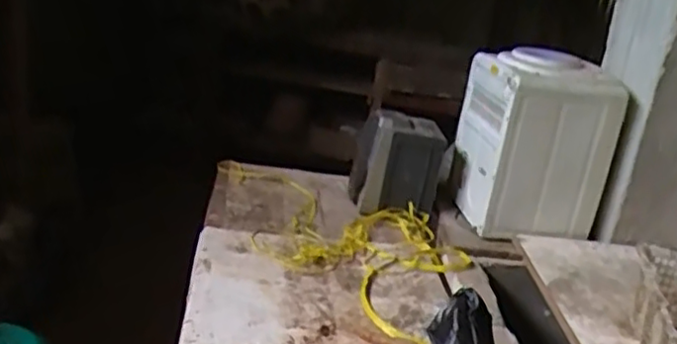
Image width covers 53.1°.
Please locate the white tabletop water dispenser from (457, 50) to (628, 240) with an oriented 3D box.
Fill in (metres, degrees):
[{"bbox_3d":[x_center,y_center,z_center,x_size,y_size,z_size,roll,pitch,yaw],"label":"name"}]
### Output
[{"bbox_3d":[0.504,-0.085,1.761,0.316,0.414,0.301,4,21,-9],"label":"white tabletop water dispenser"}]

